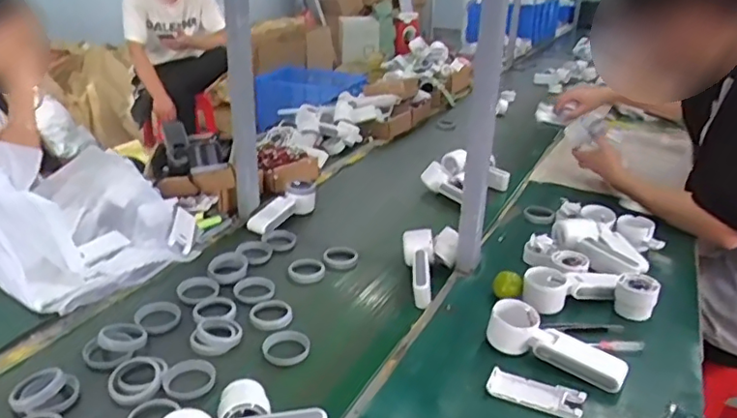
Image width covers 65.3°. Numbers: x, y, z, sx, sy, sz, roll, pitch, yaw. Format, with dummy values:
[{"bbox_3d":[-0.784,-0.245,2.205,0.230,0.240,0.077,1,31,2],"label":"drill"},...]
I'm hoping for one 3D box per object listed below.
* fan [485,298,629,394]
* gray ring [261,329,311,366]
[{"bbox_3d":[0.234,0.166,0.717,0.168,0.056,0.048,17,28,31],"label":"fan"},{"bbox_3d":[-0.107,0.180,0.750,0.062,0.015,0.053,6,24,9],"label":"gray ring"}]

